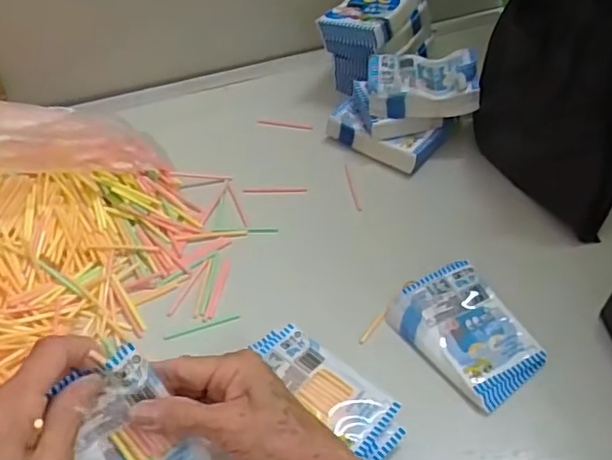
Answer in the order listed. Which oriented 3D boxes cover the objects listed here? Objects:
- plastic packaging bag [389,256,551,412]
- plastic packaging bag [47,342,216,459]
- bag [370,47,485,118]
[{"bbox_3d":[0.127,0.080,0.478,0.081,0.015,0.111,-30,54,-18],"label":"plastic packaging bag"},{"bbox_3d":[-0.104,0.127,0.358,0.067,0.099,0.012,-36,16,-13],"label":"plastic packaging bag"},{"bbox_3d":[0.113,-0.147,0.591,0.103,0.036,0.075,-3,50,3],"label":"bag"}]

